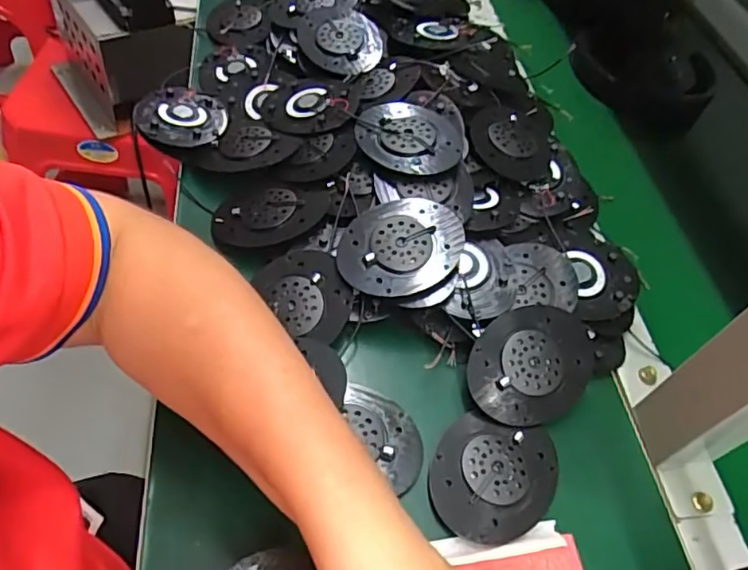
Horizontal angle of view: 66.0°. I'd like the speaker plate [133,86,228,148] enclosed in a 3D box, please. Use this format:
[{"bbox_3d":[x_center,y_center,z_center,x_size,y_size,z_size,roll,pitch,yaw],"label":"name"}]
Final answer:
[{"bbox_3d":[-0.154,-0.135,0.462,0.068,0.008,0.071,4,46,-17],"label":"speaker plate"}]

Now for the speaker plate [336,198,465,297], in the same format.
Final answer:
[{"bbox_3d":[0.020,-0.026,0.385,0.085,0.011,0.069,-5,63,-4],"label":"speaker plate"}]

